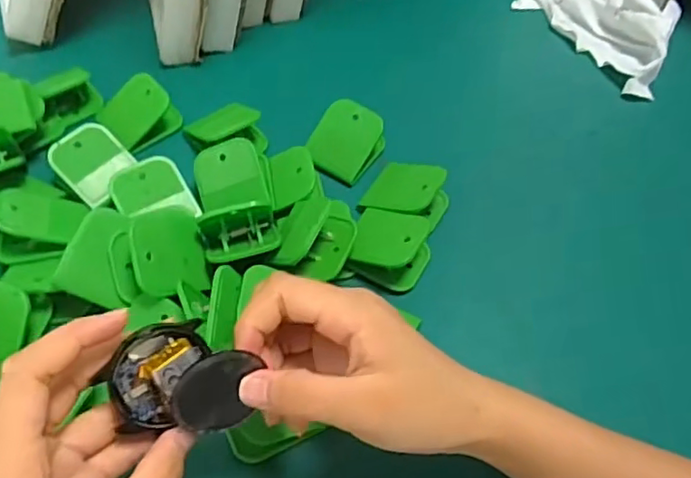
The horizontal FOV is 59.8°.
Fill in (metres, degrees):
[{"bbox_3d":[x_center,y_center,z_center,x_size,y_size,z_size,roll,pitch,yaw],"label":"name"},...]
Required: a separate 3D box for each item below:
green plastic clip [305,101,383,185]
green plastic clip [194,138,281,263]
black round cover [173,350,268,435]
[{"bbox_3d":[0.001,-0.073,0.448,0.048,0.025,0.053,26,59,15],"label":"green plastic clip"},{"bbox_3d":[-0.074,-0.030,0.389,0.047,0.025,0.087,-12,57,-10],"label":"green plastic clip"},{"bbox_3d":[-0.055,0.066,0.255,0.033,0.039,0.005,11,17,-27],"label":"black round cover"}]

